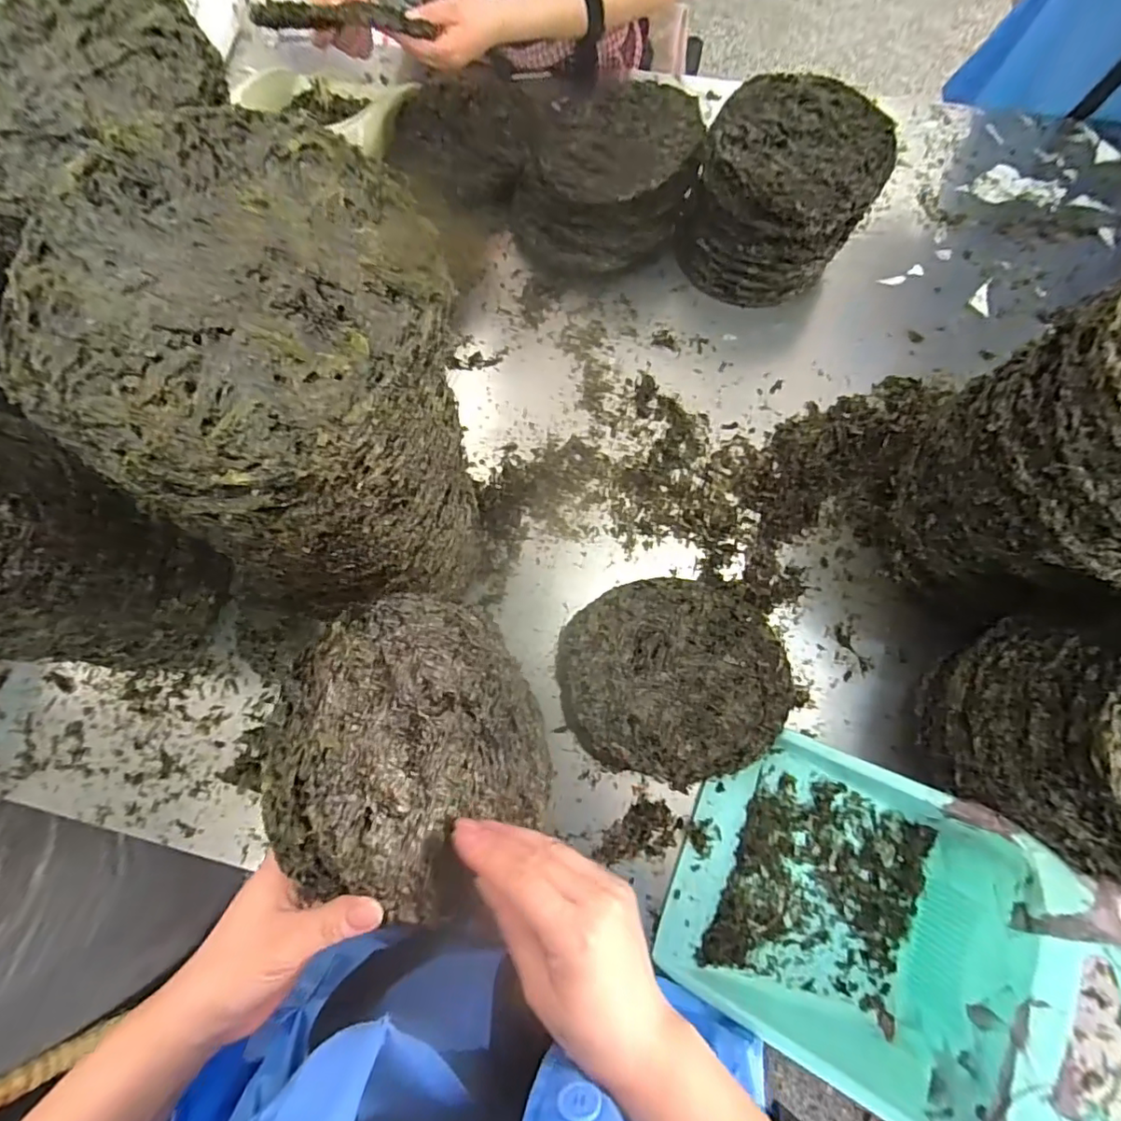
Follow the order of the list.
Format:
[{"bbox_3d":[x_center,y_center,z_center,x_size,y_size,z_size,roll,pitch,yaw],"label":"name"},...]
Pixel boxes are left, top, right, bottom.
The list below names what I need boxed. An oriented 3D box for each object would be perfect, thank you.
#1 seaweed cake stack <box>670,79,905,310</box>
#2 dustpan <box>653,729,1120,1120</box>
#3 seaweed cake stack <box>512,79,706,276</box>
[{"bbox_3d":[0.270,-0.451,0.680,0.200,0.153,0.209,37,78,11],"label":"seaweed cake stack"},{"bbox_3d":[0.258,0.308,0.471,0.268,0.163,0.243,20,76,7],"label":"dustpan"},{"bbox_3d":[0.055,-0.486,0.705,0.206,0.141,0.220,43,80,12],"label":"seaweed cake stack"}]

